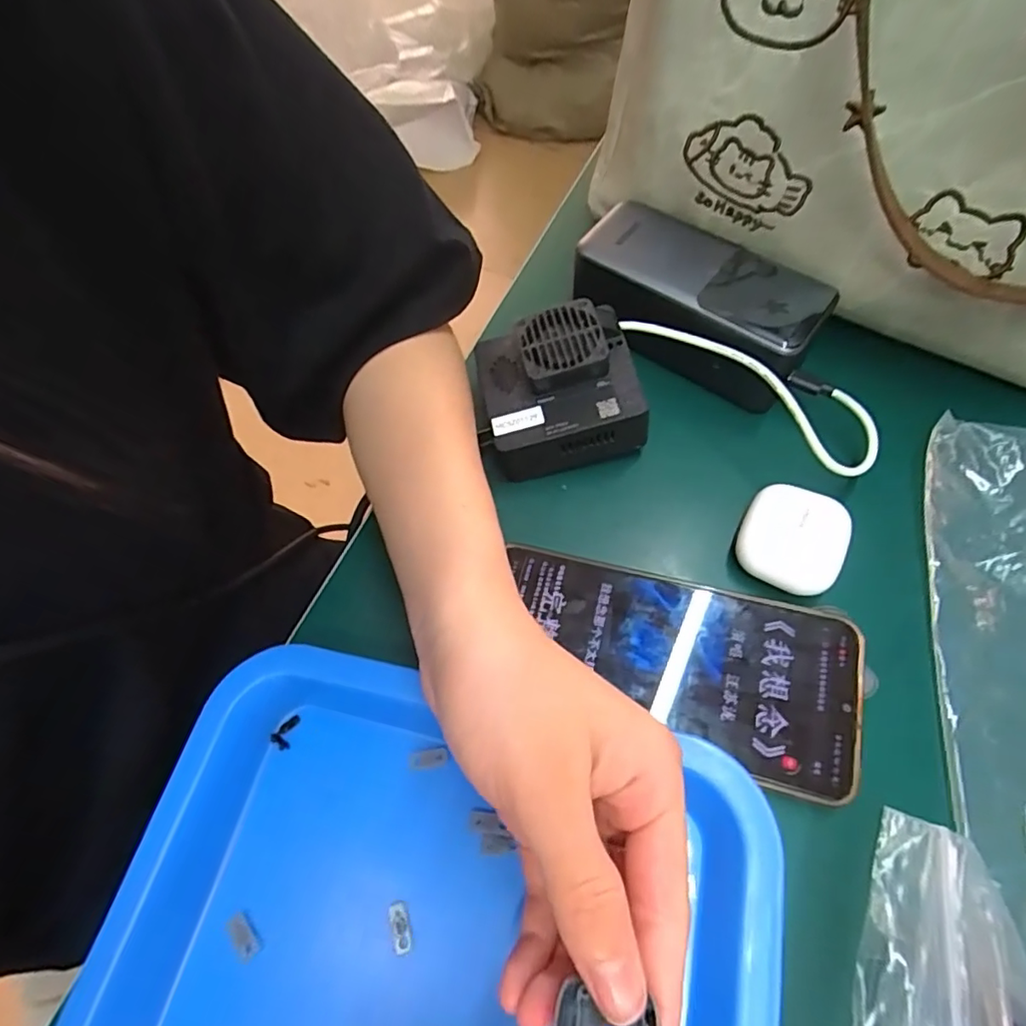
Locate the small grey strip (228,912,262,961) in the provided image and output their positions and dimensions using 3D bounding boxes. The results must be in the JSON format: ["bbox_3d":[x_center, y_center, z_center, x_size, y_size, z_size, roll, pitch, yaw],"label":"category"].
[{"bbox_3d":[-0.102,0.161,0.219,0.009,0.004,0.015,-41,69,-17],"label":"small grey strip"}]

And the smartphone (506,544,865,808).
[{"bbox_3d":[0.068,0.061,0.247,0.150,0.007,0.072,15,66,11],"label":"smartphone"}]

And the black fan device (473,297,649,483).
[{"bbox_3d":[0.020,-0.065,0.294,0.078,0.048,0.068,-11,64,-2],"label":"black fan device"}]

